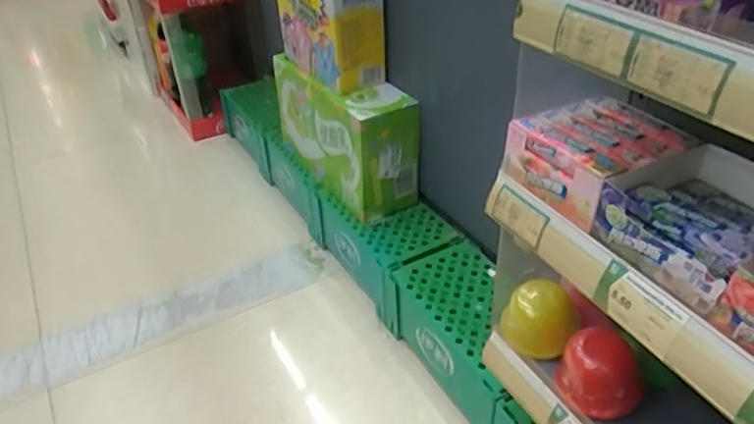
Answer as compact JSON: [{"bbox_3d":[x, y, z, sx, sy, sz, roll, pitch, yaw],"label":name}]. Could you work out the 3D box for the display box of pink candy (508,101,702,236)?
[{"bbox_3d":[0.190,-0.049,0.521,0.118,0.048,0.116,-21,40,-23],"label":"display box of pink candy"}]

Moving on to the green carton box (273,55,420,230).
[{"bbox_3d":[-0.065,-0.146,1.089,0.119,0.207,0.318,-24,42,-27],"label":"green carton box"}]

